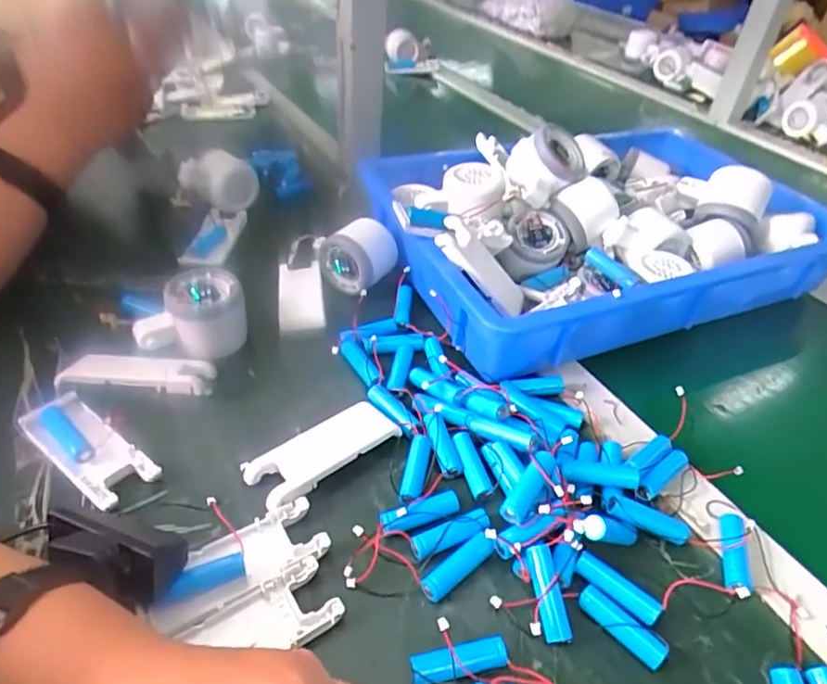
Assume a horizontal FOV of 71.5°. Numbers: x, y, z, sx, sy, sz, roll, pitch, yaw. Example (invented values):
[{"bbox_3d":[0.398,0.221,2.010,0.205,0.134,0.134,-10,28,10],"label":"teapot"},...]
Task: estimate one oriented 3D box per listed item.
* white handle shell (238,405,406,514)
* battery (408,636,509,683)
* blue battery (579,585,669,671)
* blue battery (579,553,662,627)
[{"bbox_3d":[-0.061,0.076,0.394,0.101,0.016,0.041,-27,51,-31],"label":"white handle shell"},{"bbox_3d":[0.024,0.168,0.300,0.051,0.014,0.014,-6,43,-12],"label":"battery"},{"bbox_3d":[0.115,0.159,0.319,0.050,0.015,0.014,34,49,29],"label":"blue battery"},{"bbox_3d":[0.117,0.145,0.334,0.050,0.014,0.016,35,49,30],"label":"blue battery"}]

